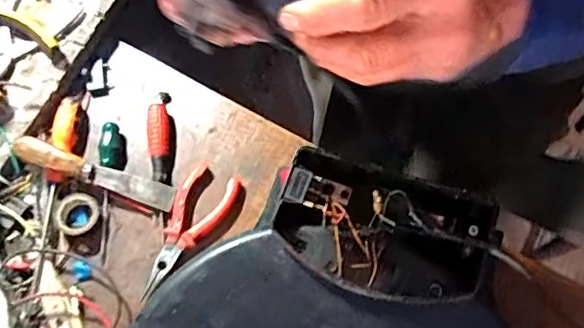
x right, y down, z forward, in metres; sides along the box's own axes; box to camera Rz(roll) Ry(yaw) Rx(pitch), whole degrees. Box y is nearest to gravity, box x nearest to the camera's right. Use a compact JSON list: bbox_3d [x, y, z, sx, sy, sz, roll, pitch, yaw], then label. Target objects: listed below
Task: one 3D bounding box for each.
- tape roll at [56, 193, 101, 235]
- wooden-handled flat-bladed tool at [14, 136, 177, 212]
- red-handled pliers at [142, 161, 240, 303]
[{"bbox_3d":[-0.212,0.049,0.556,0.041,0.016,0.040,-1,74,2],"label":"tape roll"},{"bbox_3d":[-0.195,0.007,0.553,0.157,0.029,0.025,18,75,4],"label":"wooden-handled flat-bladed tool"},{"bbox_3d":[-0.105,0.065,0.551,0.055,0.013,0.137,26,77,10],"label":"red-handled pliers"}]

